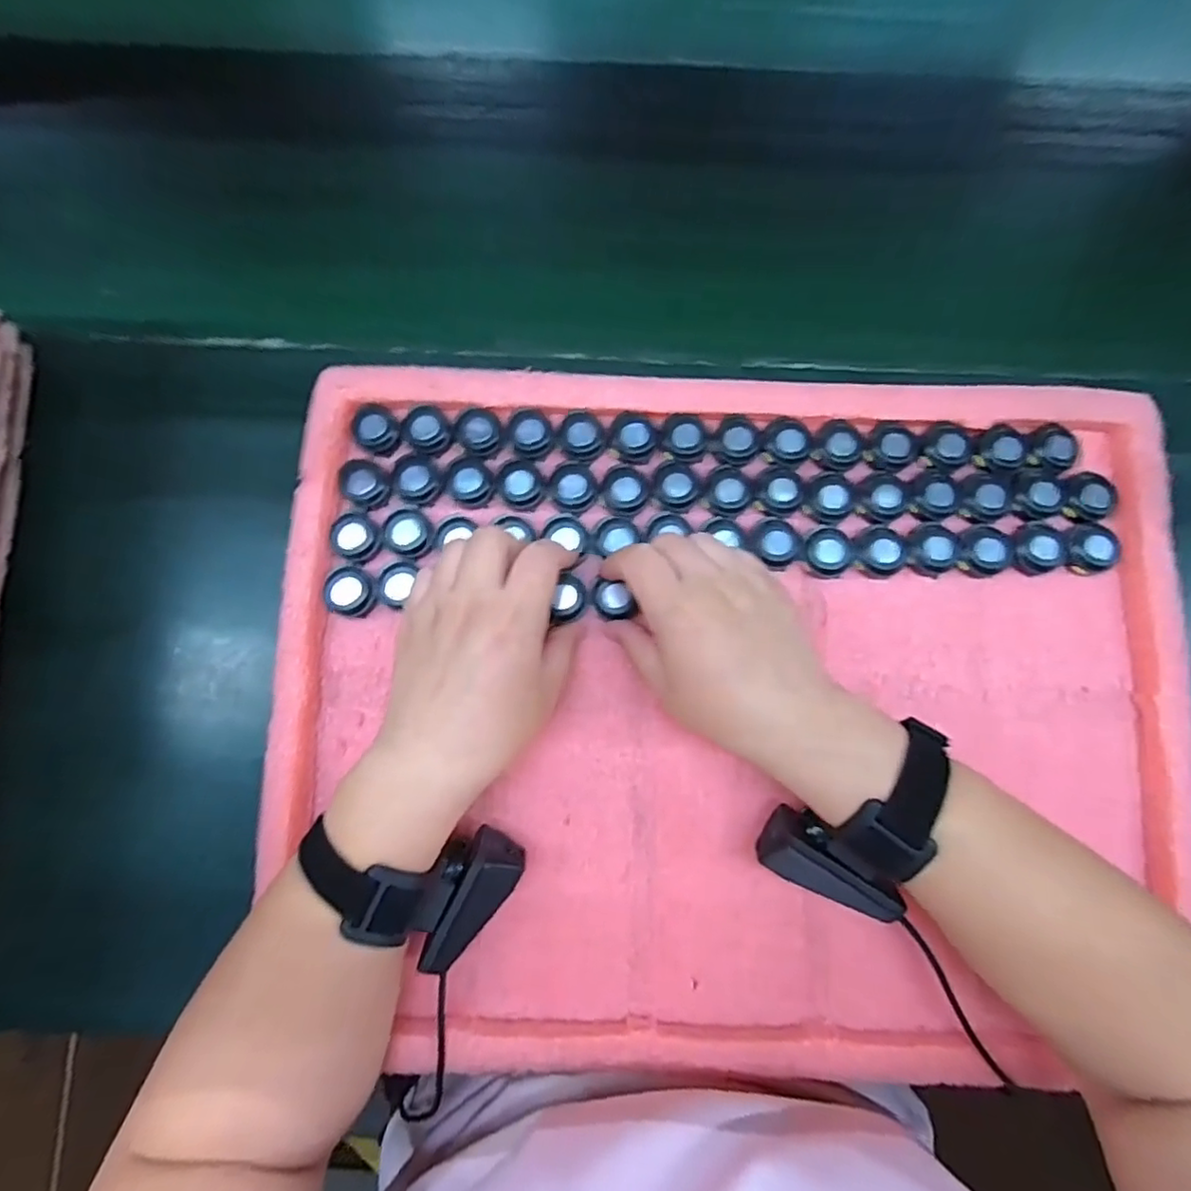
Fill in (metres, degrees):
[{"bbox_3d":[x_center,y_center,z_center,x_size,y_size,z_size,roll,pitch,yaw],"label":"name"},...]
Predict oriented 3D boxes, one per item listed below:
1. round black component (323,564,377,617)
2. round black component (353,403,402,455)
[{"bbox_3d":[-0.139,-0.003,0.348,0.029,0.010,0.026,33,85,3],"label":"round black component"},{"bbox_3d":[-0.130,-0.099,0.365,0.025,0.007,0.028,-37,86,-4],"label":"round black component"}]

